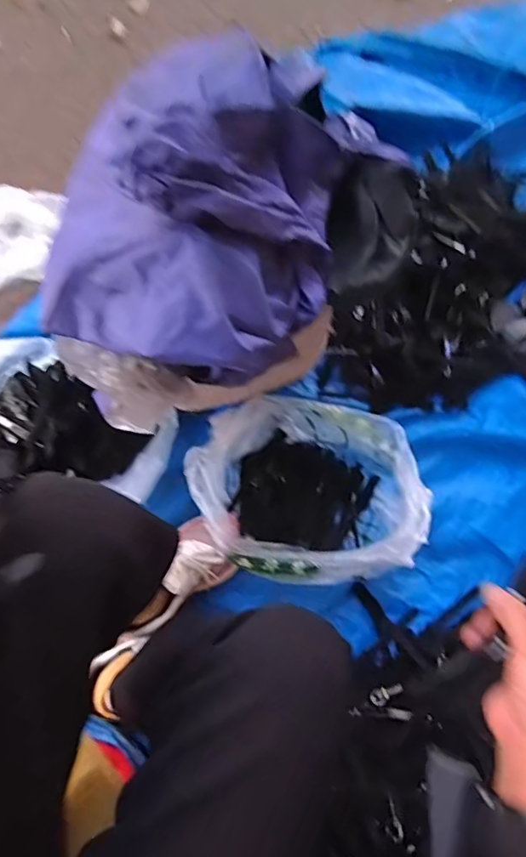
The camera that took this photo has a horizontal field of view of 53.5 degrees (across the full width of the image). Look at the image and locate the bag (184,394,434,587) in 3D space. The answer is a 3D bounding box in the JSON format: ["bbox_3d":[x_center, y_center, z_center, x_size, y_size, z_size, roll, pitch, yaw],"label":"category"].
[{"bbox_3d":[0.063,0.090,0.737,0.324,0.107,0.236,8,74,2],"label":"bag"}]

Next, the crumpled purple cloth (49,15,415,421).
[{"bbox_3d":[-0.033,-0.222,0.524,0.307,0.166,0.383,34,75,8],"label":"crumpled purple cloth"}]

